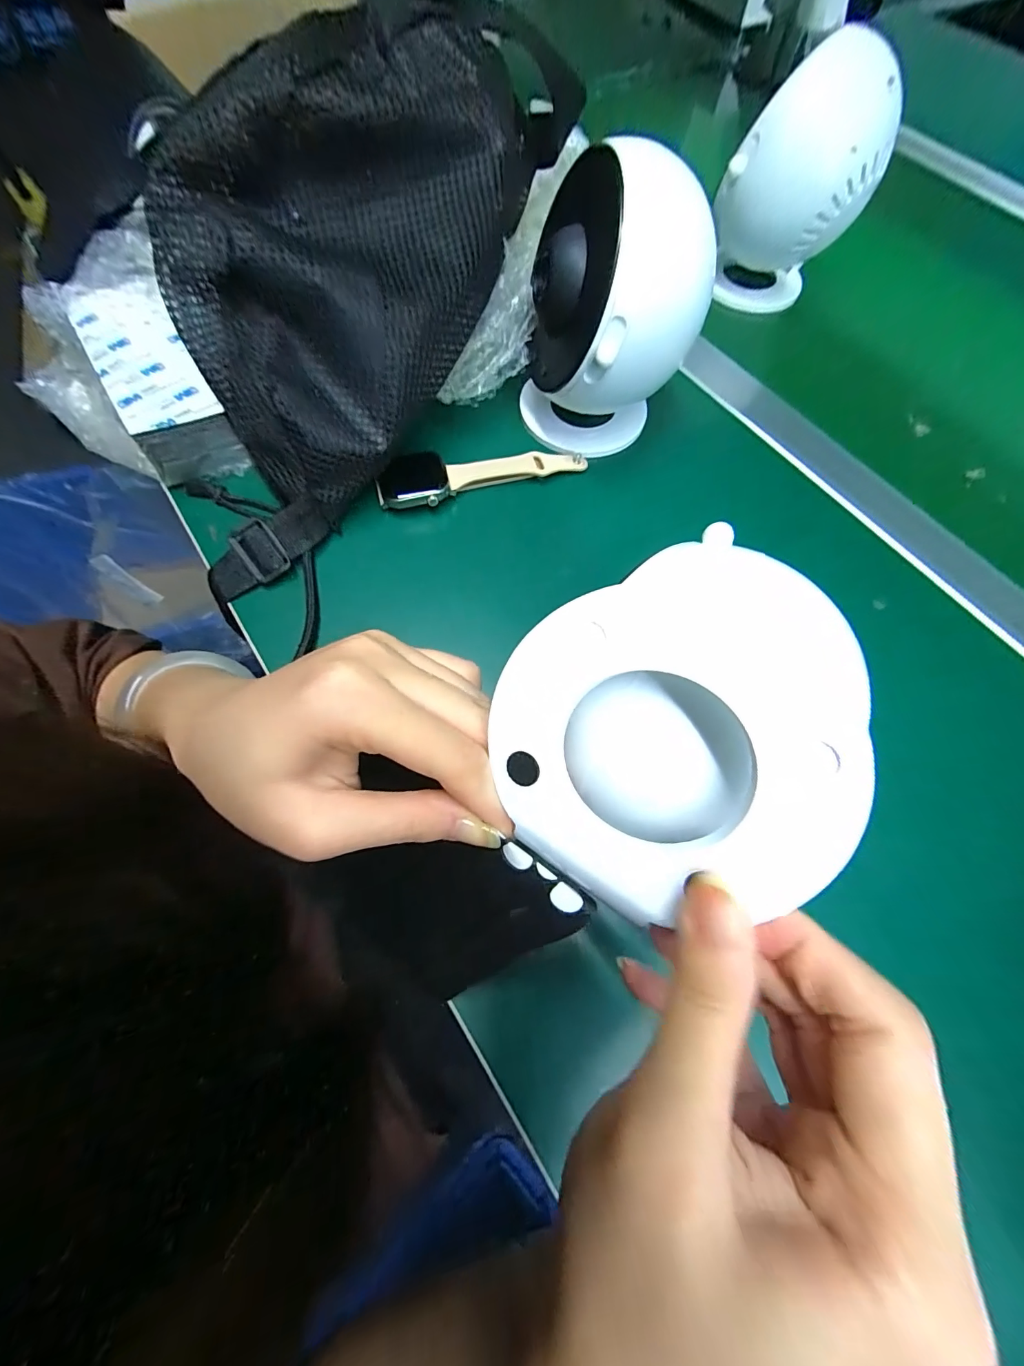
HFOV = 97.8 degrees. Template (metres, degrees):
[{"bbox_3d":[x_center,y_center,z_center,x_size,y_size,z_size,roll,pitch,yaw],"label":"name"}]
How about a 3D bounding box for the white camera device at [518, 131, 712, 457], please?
[{"bbox_3d":[0.052,-0.196,0.247,0.092,0.118,0.087,10,68,2],"label":"white camera device"}]

